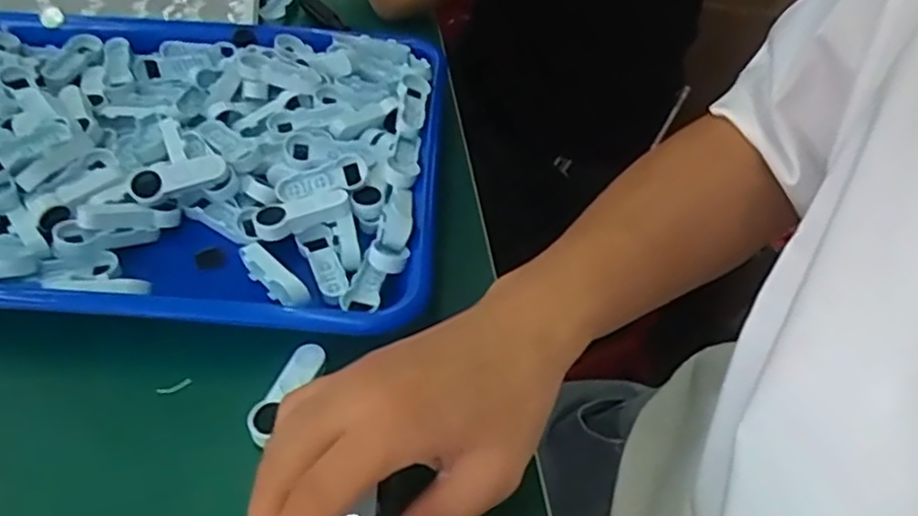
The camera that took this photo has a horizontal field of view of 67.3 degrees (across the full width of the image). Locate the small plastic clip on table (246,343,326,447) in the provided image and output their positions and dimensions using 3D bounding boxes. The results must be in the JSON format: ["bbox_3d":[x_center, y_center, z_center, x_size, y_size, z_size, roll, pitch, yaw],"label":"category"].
[{"bbox_3d":[-0.077,0.058,0.306,0.014,0.005,0.051,20,49,15],"label":"small plastic clip on table"}]

